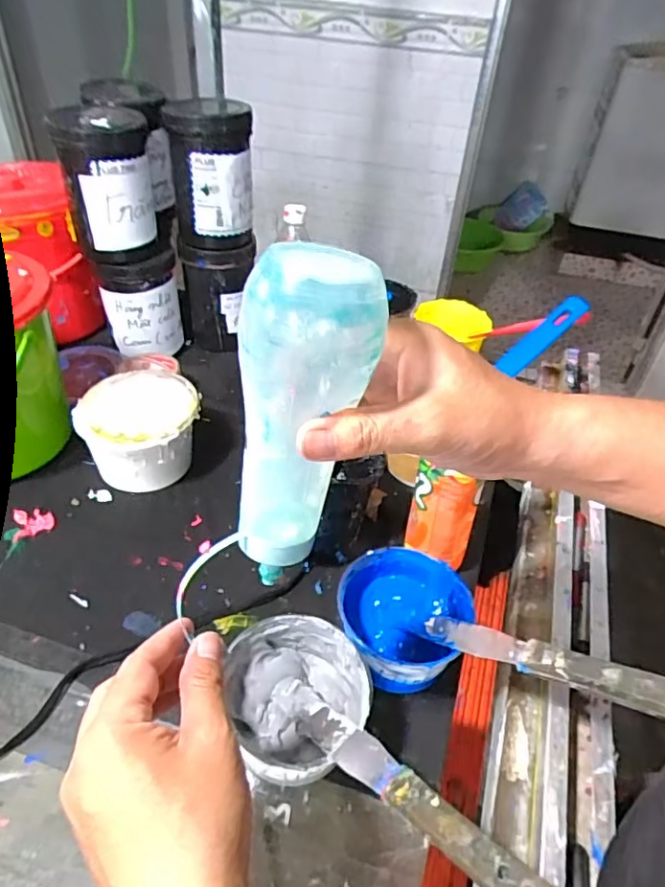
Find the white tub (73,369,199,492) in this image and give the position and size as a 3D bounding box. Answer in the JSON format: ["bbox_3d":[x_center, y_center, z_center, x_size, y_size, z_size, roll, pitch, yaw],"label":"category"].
[{"bbox_3d":[-0.221,-0.014,0.656,0.129,0.093,0.122,-6,43,-13],"label":"white tub"}]

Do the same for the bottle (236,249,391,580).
[{"bbox_3d":[-0.016,-0.011,0.275,0.057,0.157,0.047,16,23,12],"label":"bottle"}]

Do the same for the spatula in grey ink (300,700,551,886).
[{"bbox_3d":[0.045,0.211,0.338,0.027,0.013,0.223,-25,15,-30],"label":"spatula in grey ink"}]

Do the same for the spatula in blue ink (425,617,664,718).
[{"bbox_3d":[0.154,0.157,0.407,0.028,0.015,0.215,-32,17,-34],"label":"spatula in blue ink"}]

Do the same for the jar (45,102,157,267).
[{"bbox_3d":[-0.279,-0.321,0.709,0.103,0.165,0.098,-10,43,-16],"label":"jar"}]

